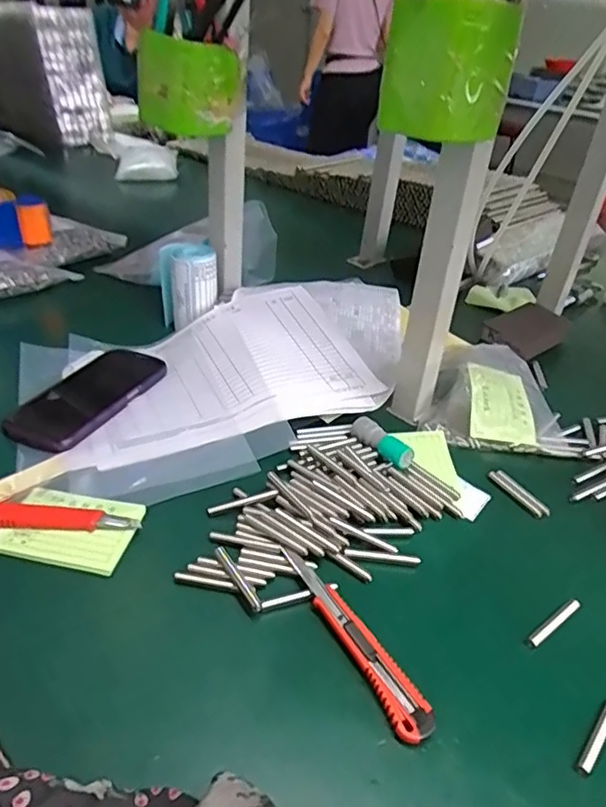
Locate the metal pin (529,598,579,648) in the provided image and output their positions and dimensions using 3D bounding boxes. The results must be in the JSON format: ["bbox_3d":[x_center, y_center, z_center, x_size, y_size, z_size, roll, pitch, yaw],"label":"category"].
[{"bbox_3d":[0.180,0.155,0.417,0.058,0.004,0.009,-20,42,-33],"label":"metal pin"}]

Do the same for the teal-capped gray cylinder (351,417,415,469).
[{"bbox_3d":[0.073,0.038,0.549,0.066,0.022,0.020,30,41,31],"label":"teal-capped gray cylinder"}]

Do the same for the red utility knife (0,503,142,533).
[{"bbox_3d":[-0.197,0.087,0.453,0.135,0.010,0.026,2,34,-6],"label":"red utility knife"}]

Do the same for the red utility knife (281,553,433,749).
[{"bbox_3d":[0.033,0.154,0.391,0.024,0.012,0.149,-14,39,-27],"label":"red utility knife"}]

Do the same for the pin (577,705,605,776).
[{"bbox_3d":[0.178,0.197,0.351,0.008,0.004,0.056,30,41,31],"label":"pin"}]

